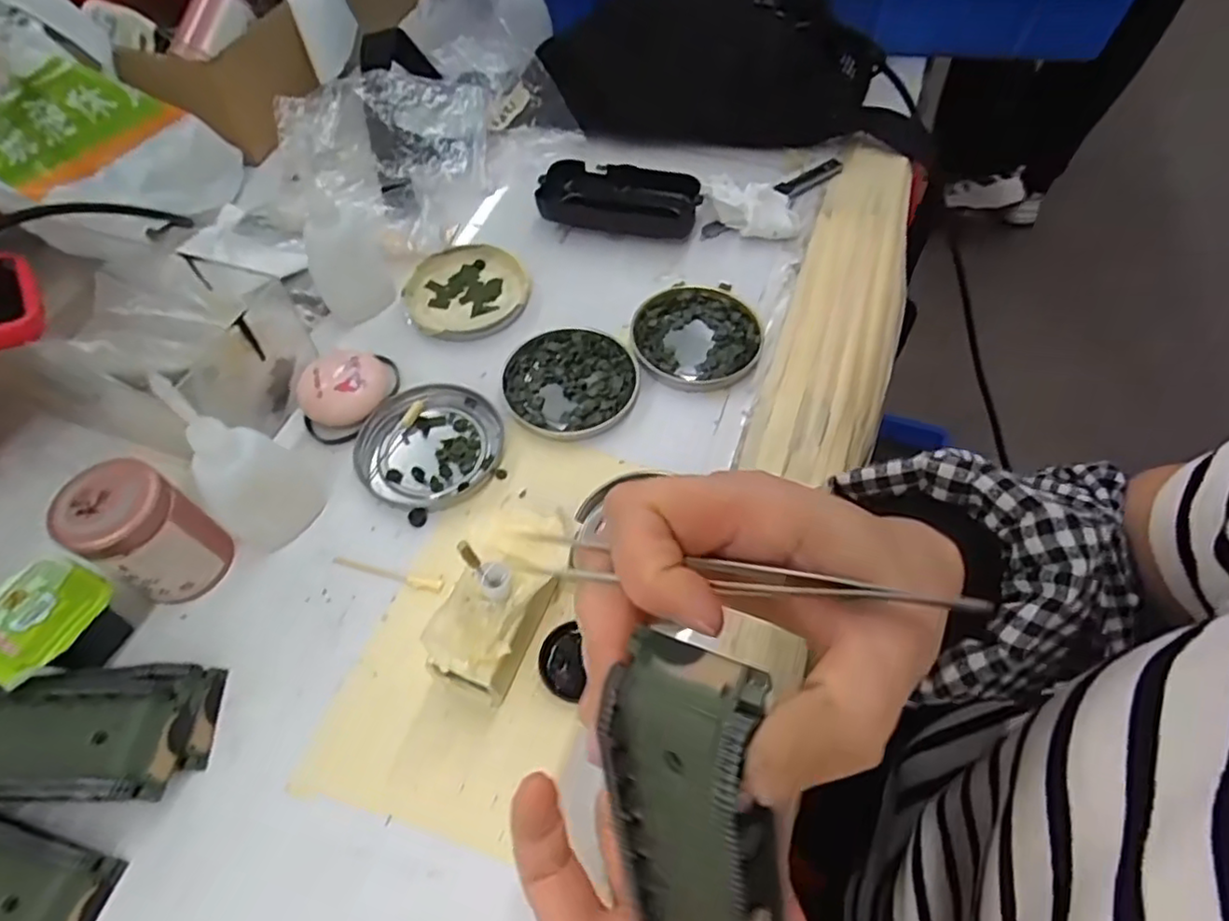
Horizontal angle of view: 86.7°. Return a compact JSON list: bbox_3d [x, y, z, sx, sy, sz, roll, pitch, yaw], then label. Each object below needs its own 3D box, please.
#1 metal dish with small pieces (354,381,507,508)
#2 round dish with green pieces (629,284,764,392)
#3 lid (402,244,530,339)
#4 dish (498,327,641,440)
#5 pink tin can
[{"bbox_3d":[-0.101,-0.010,0.360,0.074,0.009,0.075,-1,57,2],"label":"metal dish with small pieces"},{"bbox_3d":[0.051,-0.078,0.399,0.076,0.008,0.080,-1,57,2],"label":"round dish with green pieces"},{"bbox_3d":[-0.096,-0.110,0.423,0.079,0.011,0.075,-1,57,2],"label":"lid"},{"bbox_3d":[-0.027,-0.046,0.380,0.078,0.008,0.076,-1,57,2],"label":"dish"},{"bbox_3d":[-0.215,0.034,0.302,0.043,0.061,0.042,-1,57,2],"label":"pink tin can"}]

